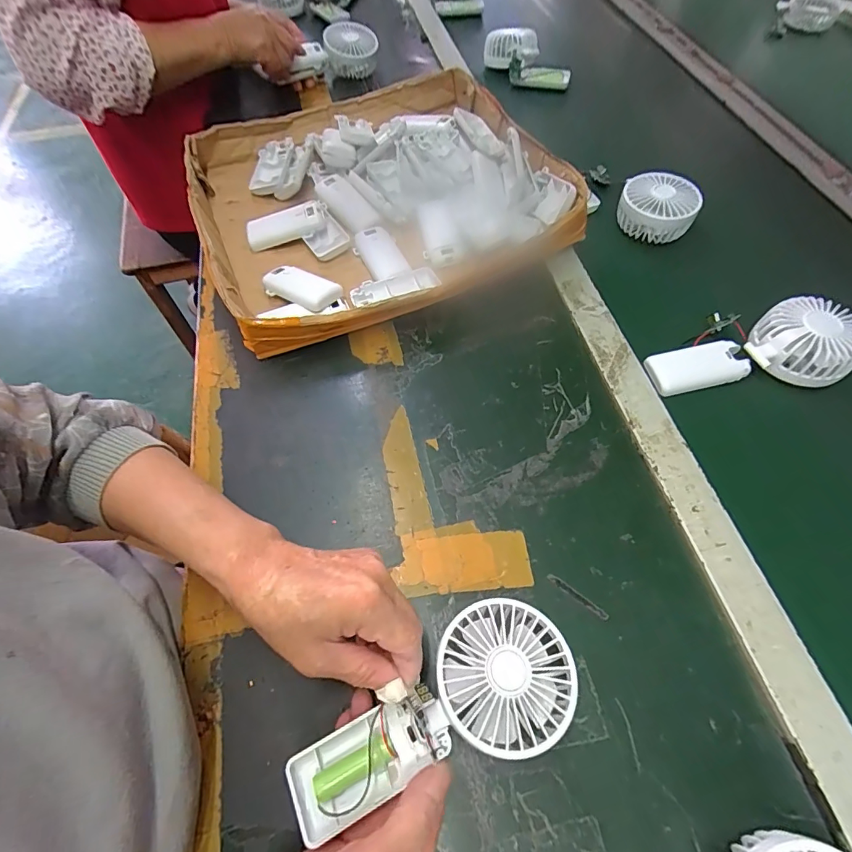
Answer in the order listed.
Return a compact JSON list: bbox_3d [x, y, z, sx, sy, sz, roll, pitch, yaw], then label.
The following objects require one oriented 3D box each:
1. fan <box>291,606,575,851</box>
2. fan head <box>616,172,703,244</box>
[{"bbox_3d":[0.006,0.179,0.277,0.183,0.032,0.081,-26,62,-8],"label":"fan"},{"bbox_3d":[0.280,-0.265,0.541,0.086,0.046,0.073,23,63,15],"label":"fan head"}]

